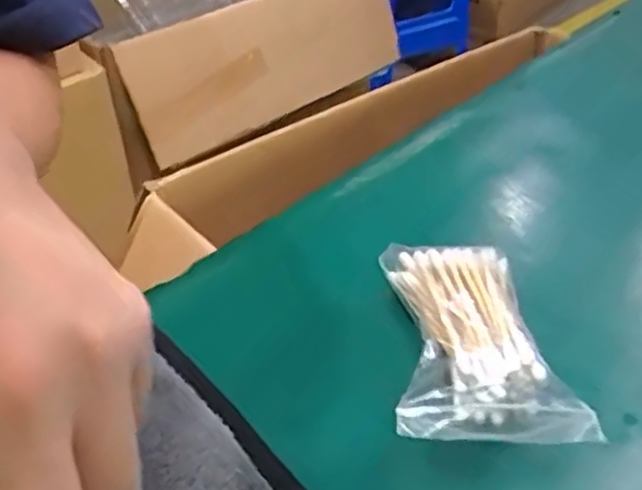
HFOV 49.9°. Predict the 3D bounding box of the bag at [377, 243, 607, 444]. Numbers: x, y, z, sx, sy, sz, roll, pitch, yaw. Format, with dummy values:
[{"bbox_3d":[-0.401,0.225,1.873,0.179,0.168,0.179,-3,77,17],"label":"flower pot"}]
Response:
[{"bbox_3d":[0.054,0.032,0.244,0.058,0.024,0.086,-2,40,0],"label":"bag"}]

